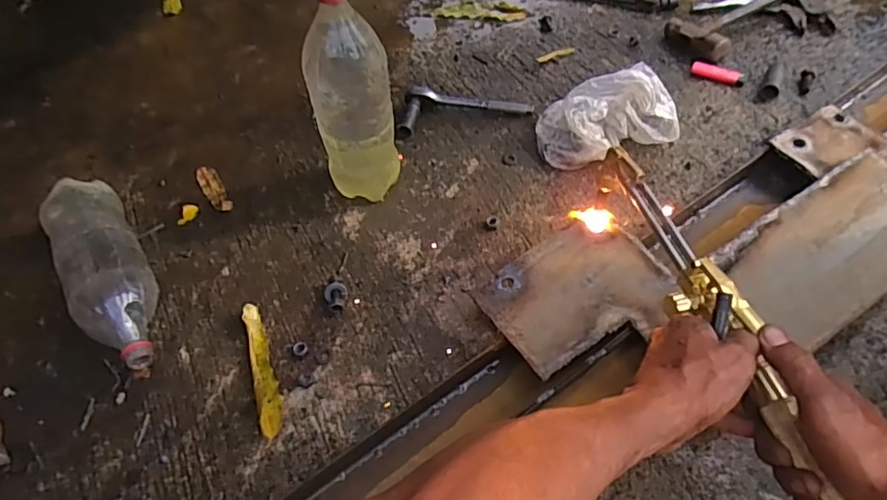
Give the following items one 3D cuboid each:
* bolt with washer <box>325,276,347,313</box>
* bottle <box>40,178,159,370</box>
[{"bbox_3d":[-0.131,0.053,0.701,0.027,0.013,0.048,-9,51,-6],"label":"bolt with washer"},{"bbox_3d":[-0.407,0.025,0.693,0.091,0.087,0.271,-27,55,-19],"label":"bottle"}]

